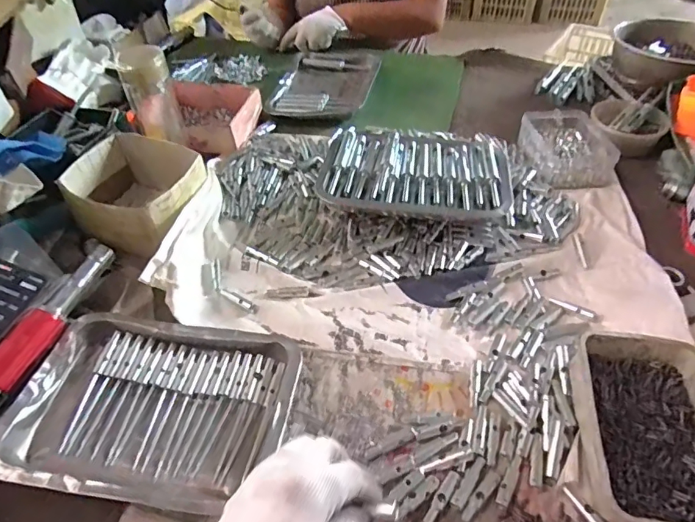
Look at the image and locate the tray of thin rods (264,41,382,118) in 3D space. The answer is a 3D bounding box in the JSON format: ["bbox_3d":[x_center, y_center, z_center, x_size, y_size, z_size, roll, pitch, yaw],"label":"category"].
[{"bbox_3d":[-0.034,-0.357,0.961,0.176,0.032,0.283,9,47,10],"label":"tray of thin rods"}]

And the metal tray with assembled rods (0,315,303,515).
[{"bbox_3d":[-0.183,0.137,0.467,0.250,0.032,0.179,6,47,8],"label":"metal tray with assembled rods"}]

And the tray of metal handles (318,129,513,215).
[{"bbox_3d":[0.096,-0.121,0.694,0.256,0.047,0.161,8,47,9],"label":"tray of metal handles"}]

